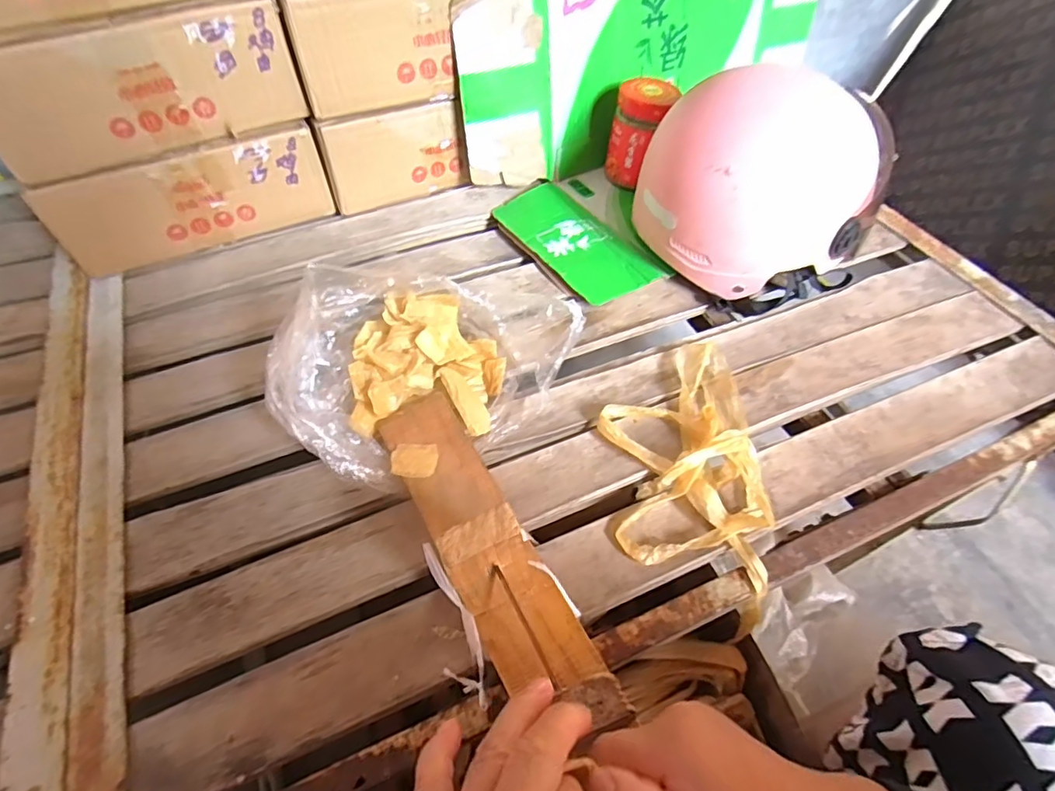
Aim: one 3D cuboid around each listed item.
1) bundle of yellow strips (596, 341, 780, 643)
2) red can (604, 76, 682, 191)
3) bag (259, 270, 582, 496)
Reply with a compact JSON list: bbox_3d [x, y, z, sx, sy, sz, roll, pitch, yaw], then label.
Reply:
[{"bbox_3d":[0.125,0.053,0.422,0.121,0.031,0.236,-3,54,-3],"label":"bundle of yellow strips"},{"bbox_3d":[0.133,-0.308,0.632,0.062,0.101,0.065,-36,62,-24],"label":"red can"},{"bbox_3d":[-0.088,-0.039,0.452,0.238,0.096,0.181,-26,58,-18],"label":"bag"}]

